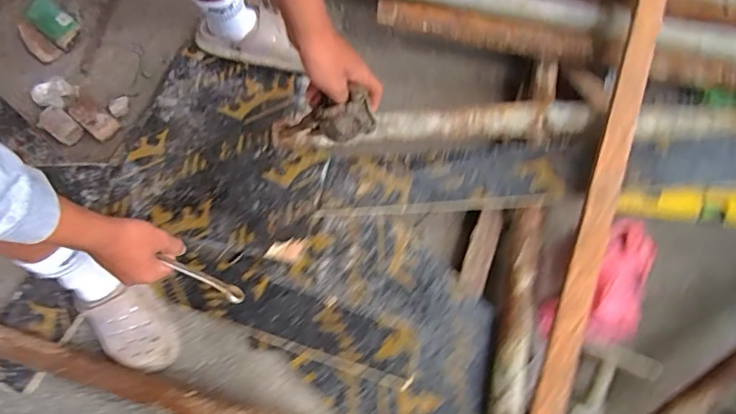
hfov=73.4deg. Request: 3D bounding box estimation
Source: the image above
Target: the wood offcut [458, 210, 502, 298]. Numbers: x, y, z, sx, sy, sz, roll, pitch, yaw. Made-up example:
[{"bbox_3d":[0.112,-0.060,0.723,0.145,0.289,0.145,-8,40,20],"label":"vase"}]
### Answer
[{"bbox_3d":[0.201,0.084,0.887,0.046,0.027,0.161,19,72,8],"label":"wood offcut"}]

